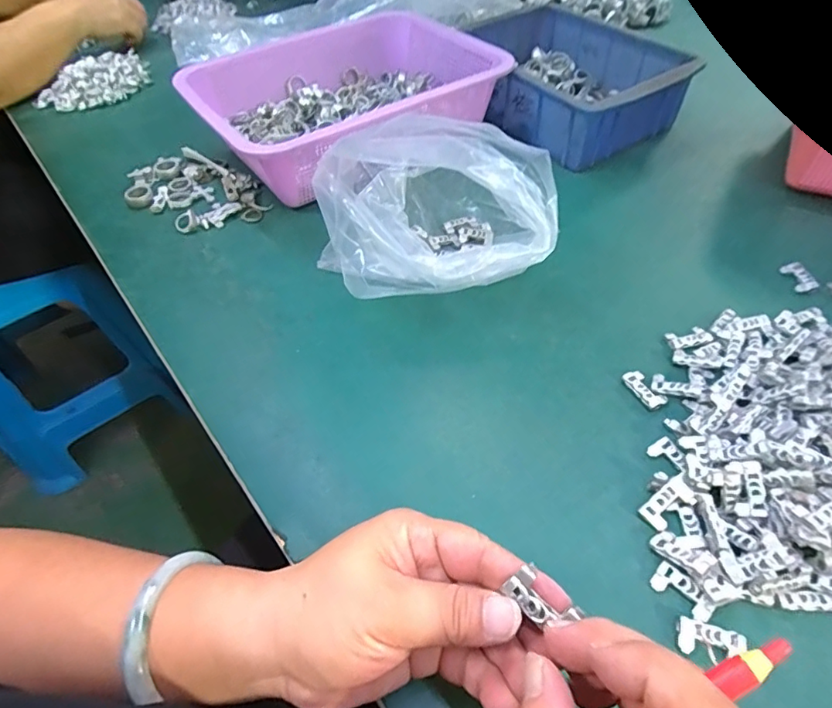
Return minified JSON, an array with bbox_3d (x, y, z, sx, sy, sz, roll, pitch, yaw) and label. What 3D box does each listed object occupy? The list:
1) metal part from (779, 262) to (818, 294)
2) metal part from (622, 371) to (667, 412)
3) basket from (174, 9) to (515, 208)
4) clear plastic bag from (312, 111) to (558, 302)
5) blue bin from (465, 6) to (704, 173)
[{"bbox_3d":[0.311,-0.062,0.414,0.016,0.008,0.030,-7,51,-2],"label":"metal part"},{"bbox_3d":[0.156,0.024,0.350,0.015,0.005,0.030,-21,53,-13],"label":"metal part"},{"bbox_3d":[-0.075,-0.282,0.564,0.319,0.079,0.248,-34,56,-22],"label":"basket"},{"bbox_3d":[0.012,-0.113,0.404,0.165,0.108,0.148,-7,51,-3],"label":"clear plastic bag"},{"bbox_3d":[0.161,-0.319,0.590,0.171,0.068,0.259,-30,55,-20],"label":"blue bin"}]

